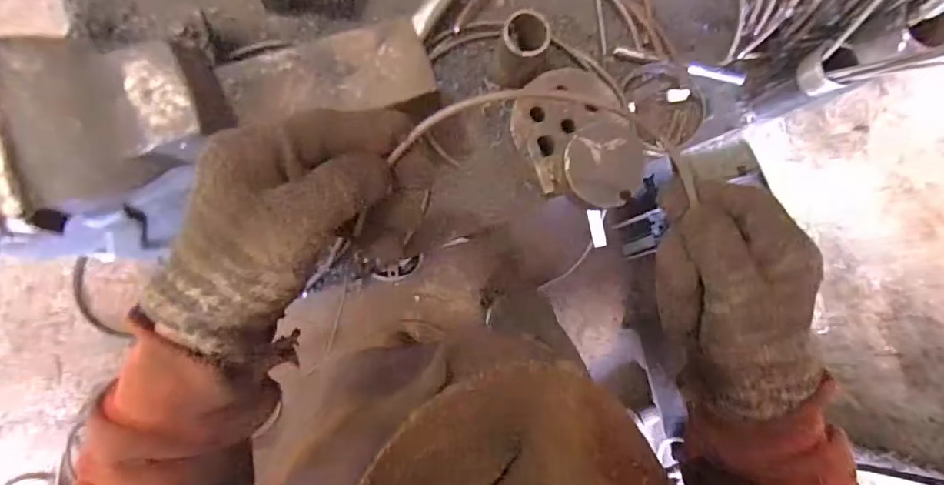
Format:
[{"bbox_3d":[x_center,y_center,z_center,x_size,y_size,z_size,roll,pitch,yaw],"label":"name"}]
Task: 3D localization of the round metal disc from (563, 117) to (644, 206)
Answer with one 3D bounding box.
[{"bbox_3d":[0.117,-0.068,0.440,0.068,0.010,0.073,1,85,-7],"label":"round metal disc"}]

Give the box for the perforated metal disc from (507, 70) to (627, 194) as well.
[{"bbox_3d":[0.093,-0.111,0.472,0.107,0.014,0.104,1,82,-7],"label":"perforated metal disc"}]

